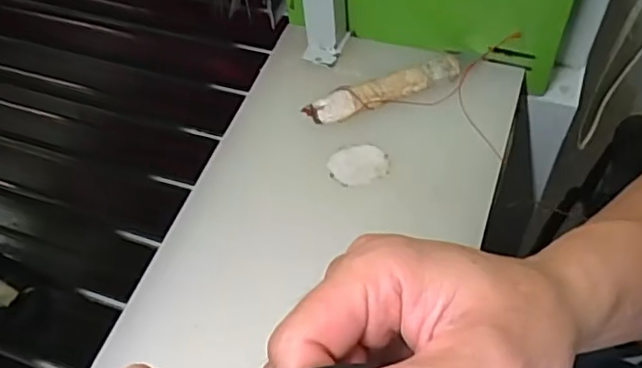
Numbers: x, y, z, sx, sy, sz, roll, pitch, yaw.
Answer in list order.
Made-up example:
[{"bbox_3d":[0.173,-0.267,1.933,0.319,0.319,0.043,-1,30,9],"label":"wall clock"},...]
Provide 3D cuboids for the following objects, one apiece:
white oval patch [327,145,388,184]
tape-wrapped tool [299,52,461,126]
[{"bbox_3d":[0.032,-0.016,0.523,0.049,0.009,0.037,-8,57,-1],"label":"white oval patch"},{"bbox_3d":[0.058,-0.085,0.563,0.146,0.019,0.027,-19,58,-8],"label":"tape-wrapped tool"}]

